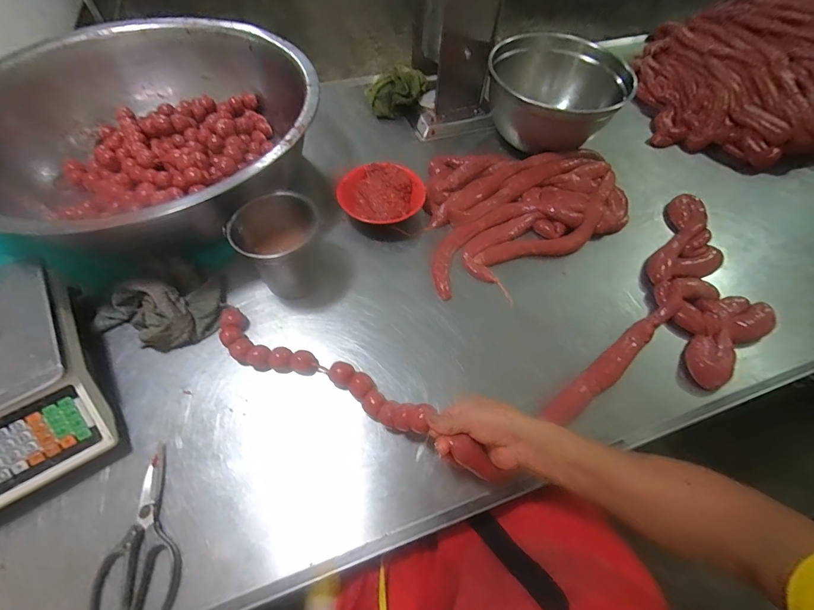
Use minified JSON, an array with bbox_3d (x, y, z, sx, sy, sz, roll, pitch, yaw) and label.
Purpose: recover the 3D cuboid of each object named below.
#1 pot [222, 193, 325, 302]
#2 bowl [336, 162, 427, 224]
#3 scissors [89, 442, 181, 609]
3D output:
[{"bbox_3d":[-0.205,-0.092,0.603,0.140,0.142,0.108,-21,62,-12],"label":"pot"},{"bbox_3d":[-0.052,-0.223,0.737,0.174,0.054,0.144,-10,60,-6],"label":"bowl"},{"bbox_3d":[-0.339,0.289,0.447,0.091,0.011,0.202,-13,60,-8],"label":"scissors"}]

